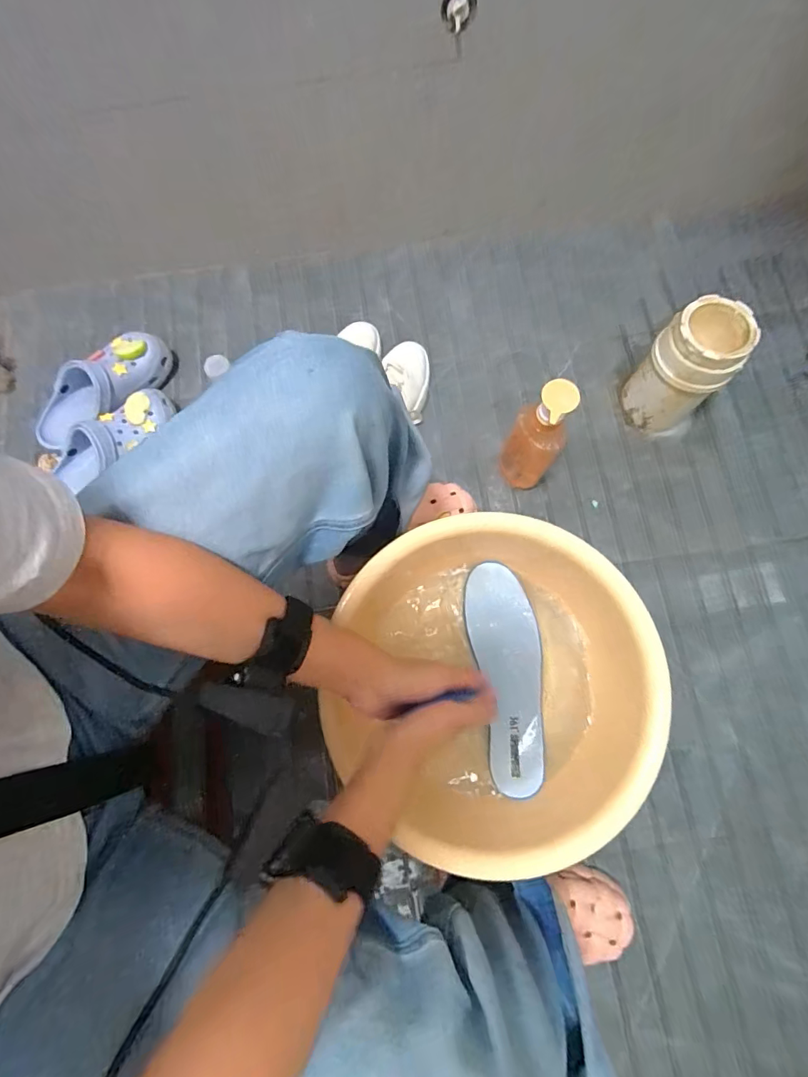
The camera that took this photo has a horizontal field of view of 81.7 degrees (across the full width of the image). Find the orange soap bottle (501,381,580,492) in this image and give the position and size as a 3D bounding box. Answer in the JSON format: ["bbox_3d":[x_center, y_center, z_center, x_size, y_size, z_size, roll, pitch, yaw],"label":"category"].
[{"bbox_3d":[0.179,-0.130,0.644,0.072,0.234,0.058,22,79,6],"label":"orange soap bottle"}]

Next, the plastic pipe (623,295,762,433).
[{"bbox_3d":[0.410,-0.247,0.692,0.111,0.168,0.108,0,78,1],"label":"plastic pipe"}]

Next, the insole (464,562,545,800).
[{"bbox_3d":[0.115,0.146,0.509,0.071,0.026,0.232,-8,78,0],"label":"insole"}]

